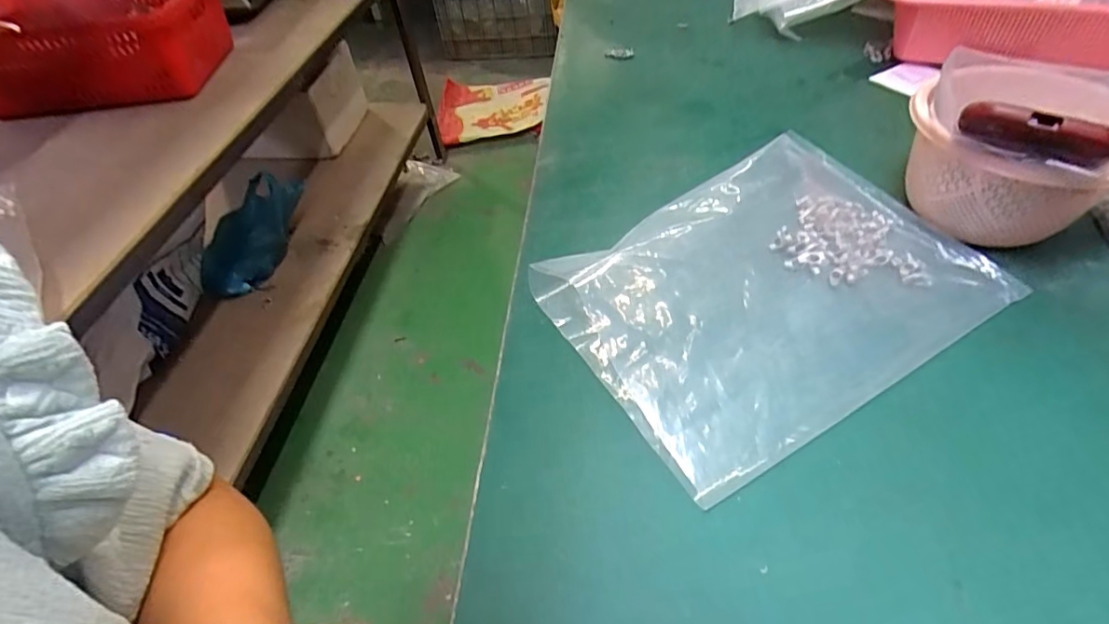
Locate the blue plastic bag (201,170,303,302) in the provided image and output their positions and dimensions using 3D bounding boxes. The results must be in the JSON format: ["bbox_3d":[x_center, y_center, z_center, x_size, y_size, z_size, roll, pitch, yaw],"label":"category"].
[{"bbox_3d":[-0.687,-0.177,1.221,0.142,0.111,0.313,18,74,18],"label":"blue plastic bag"}]

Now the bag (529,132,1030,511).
[{"bbox_3d":[0.152,-0.025,0.374,0.279,0.037,0.191,-26,52,-17],"label":"bag"}]

